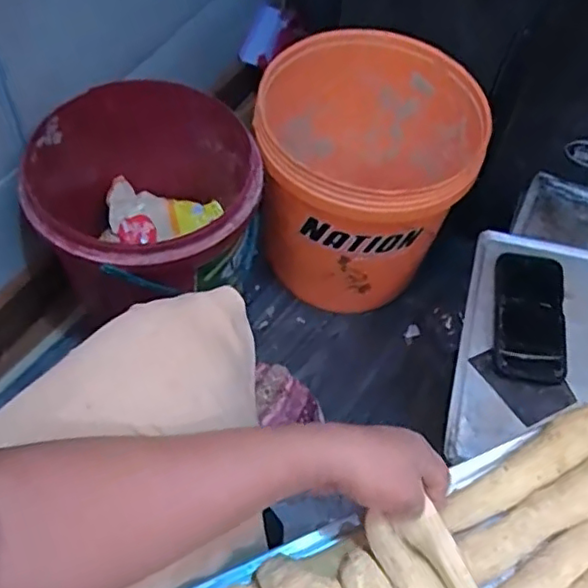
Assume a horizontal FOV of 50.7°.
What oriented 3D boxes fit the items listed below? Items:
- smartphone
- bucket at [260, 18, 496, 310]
[{"bbox_3d":[0.283,0.024,0.748,0.081,0.011,0.171,10,58,4],"label":"smartphone"},{"bbox_3d":[0.089,-0.165,0.913,0.272,0.315,0.291,2,53,-3],"label":"bucket"}]

